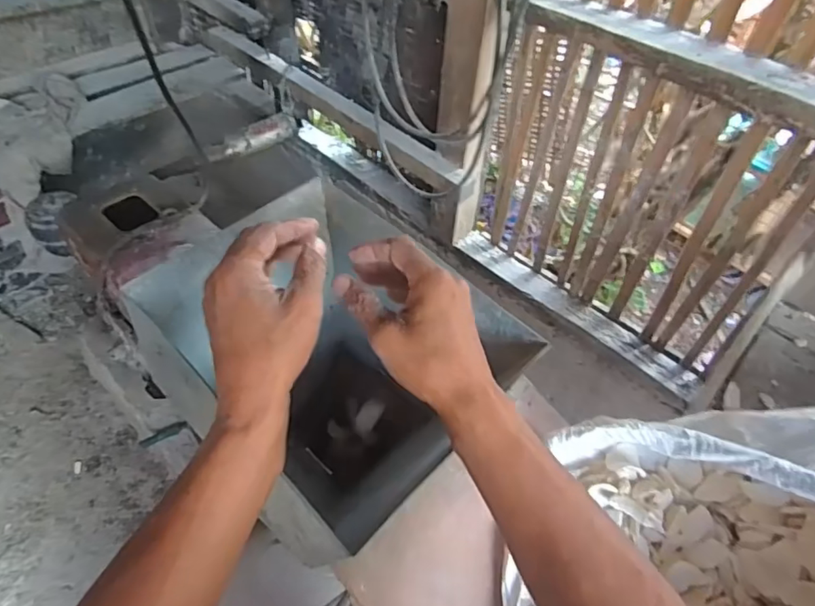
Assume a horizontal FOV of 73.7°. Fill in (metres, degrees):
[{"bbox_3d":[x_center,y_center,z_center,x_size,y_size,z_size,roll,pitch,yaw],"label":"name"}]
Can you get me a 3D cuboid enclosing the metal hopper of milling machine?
[{"bbox_3d":[-0.070,0.086,0.542,0.212,0.251,0.275,-36,61,-28],"label":"metal hopper of milling machine"}]

